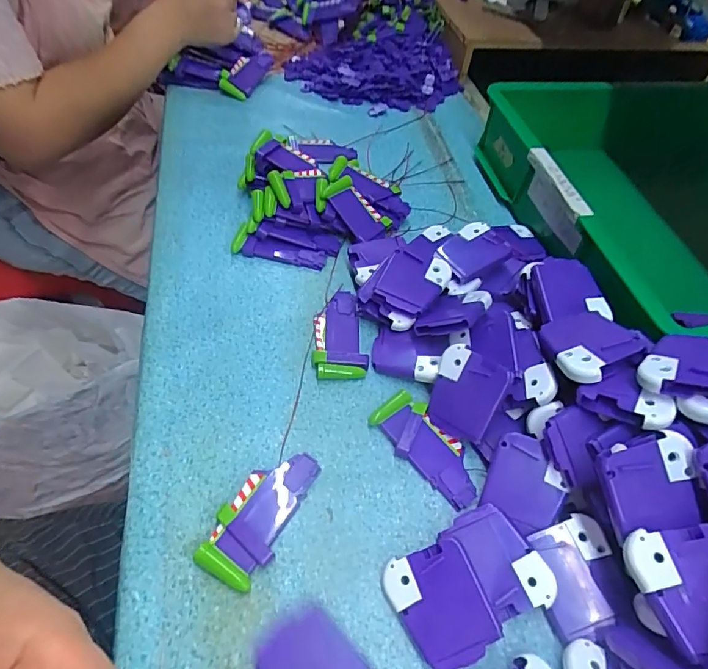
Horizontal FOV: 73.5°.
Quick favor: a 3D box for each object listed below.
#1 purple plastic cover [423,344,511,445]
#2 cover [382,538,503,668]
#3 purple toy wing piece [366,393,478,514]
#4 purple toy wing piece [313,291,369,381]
[{"bbox_3d":[0.079,0.042,0.341,0.048,0.005,0.059,27,98,32],"label":"purple plastic cover"},{"bbox_3d":[0.049,0.155,0.271,0.051,0.004,0.060,-26,62,2],"label":"cover"},{"bbox_3d":[0.053,0.081,0.340,0.038,0.010,0.090,-31,60,-24],"label":"purple toy wing piece"},{"bbox_3d":[-0.013,-0.002,0.398,0.042,0.007,0.089,-1,53,-4],"label":"purple toy wing piece"}]

